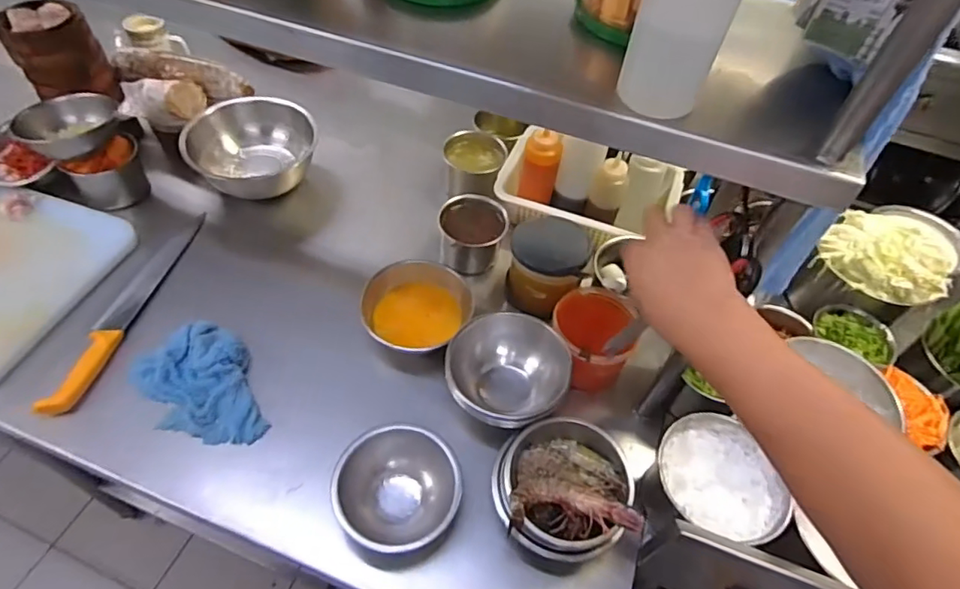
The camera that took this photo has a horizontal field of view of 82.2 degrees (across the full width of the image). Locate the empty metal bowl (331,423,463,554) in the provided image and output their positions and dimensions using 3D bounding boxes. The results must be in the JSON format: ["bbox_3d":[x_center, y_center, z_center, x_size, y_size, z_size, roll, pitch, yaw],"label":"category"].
[{"bbox_3d":[-0.103,0.253,0.698,0.151,0.095,0.139,2,52,-3],"label":"empty metal bowl"}]

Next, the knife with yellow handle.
[{"bbox_3d":[-0.543,0.004,0.855,0.046,0.029,0.402,8,52,2],"label":"knife with yellow handle"}]

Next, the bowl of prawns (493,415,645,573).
[{"bbox_3d":[0.102,0.247,0.707,0.161,0.106,0.168,2,52,-3],"label":"bowl of prawns"}]

